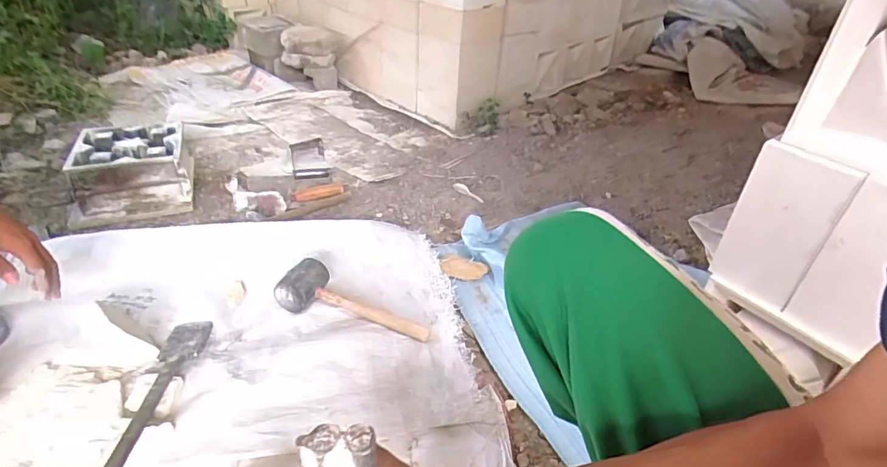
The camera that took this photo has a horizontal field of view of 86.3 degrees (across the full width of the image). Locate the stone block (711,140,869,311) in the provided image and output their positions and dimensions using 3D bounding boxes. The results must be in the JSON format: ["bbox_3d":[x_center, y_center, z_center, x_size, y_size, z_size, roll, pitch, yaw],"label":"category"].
[{"bbox_3d":[0.408,-0.007,0.583,0.011,0.193,0.102,-24,41,-35],"label":"stone block"}]

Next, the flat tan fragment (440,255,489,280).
[{"bbox_3d":[0.043,0.073,0.991,0.097,0.017,0.056,9,36,3],"label":"flat tan fragment"}]

